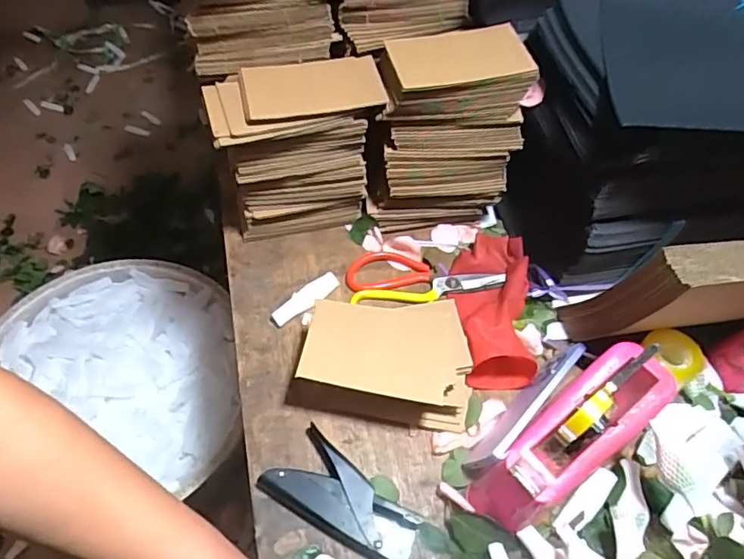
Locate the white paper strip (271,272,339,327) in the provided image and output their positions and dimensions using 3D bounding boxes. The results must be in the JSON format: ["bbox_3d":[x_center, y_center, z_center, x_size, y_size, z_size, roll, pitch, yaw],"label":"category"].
[{"bbox_3d":[-0.077,0.021,0.631,0.087,0.013,0.021,-36,65,-23],"label":"white paper strip"}]

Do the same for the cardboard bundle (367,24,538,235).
[{"bbox_3d":[0.078,-0.164,0.641,0.157,0.218,0.106,-5,57,-7],"label":"cardboard bundle"}]

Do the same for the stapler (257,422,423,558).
[{"bbox_3d":[-0.027,0.210,0.512,0.148,0.019,0.072,36,61,19],"label":"stapler"}]

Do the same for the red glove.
[{"bbox_3d":[0.137,0.026,0.631,0.086,0.047,0.199,4,56,-1],"label":"red glove"}]

